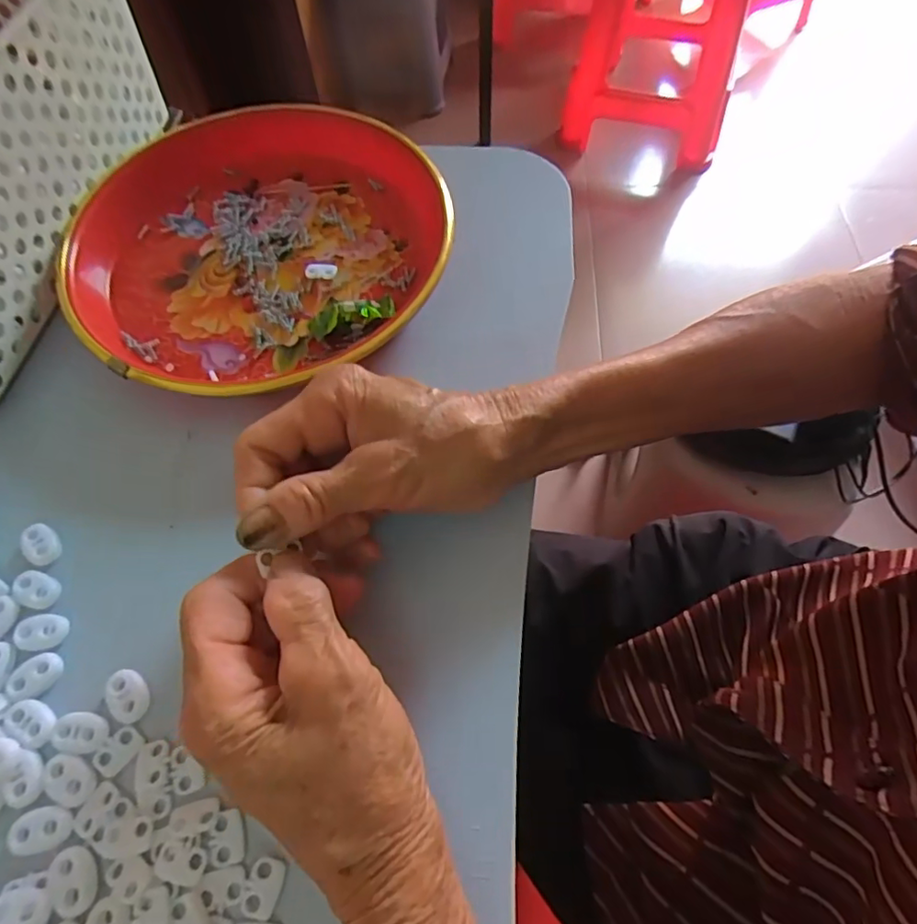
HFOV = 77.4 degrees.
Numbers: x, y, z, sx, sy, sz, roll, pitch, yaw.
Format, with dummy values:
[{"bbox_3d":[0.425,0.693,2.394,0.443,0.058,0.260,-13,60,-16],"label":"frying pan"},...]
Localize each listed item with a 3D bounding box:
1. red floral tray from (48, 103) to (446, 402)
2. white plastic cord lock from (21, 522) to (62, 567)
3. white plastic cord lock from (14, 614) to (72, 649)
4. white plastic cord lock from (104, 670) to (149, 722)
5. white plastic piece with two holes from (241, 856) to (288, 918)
[{"bbox_3d":[-0.116,-0.131,0.338,0.217,0.031,0.217,-24,64,-11],"label":"red floral tray"},{"bbox_3d":[-0.197,0.039,0.270,0.016,0.004,0.022,-40,68,-18],"label":"white plastic cord lock"},{"bbox_3d":[-0.184,0.075,0.252,0.022,0.004,0.015,-1,62,1],"label":"white plastic cord lock"},{"bbox_3d":[-0.139,0.098,0.239,0.022,0.004,0.015,40,70,19],"label":"white plastic cord lock"},{"bbox_3d":[-0.071,0.155,0.208,0.012,0.004,0.018,8,63,5],"label":"white plastic piece with two holes"}]

